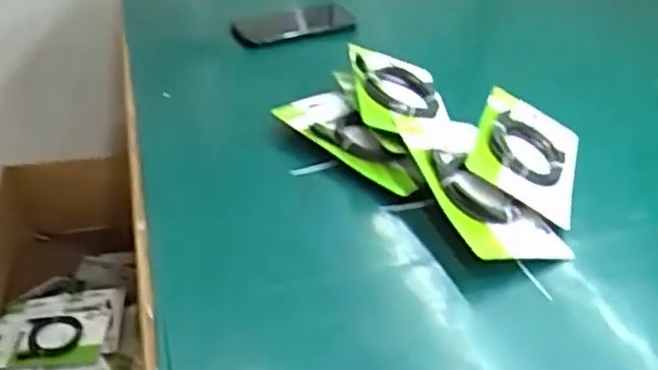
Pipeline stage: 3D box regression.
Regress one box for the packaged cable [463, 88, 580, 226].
[{"bbox_3d":[0.189,-0.033,0.633,0.101,0.014,0.155,30,41,1],"label":"packaged cable"}]

